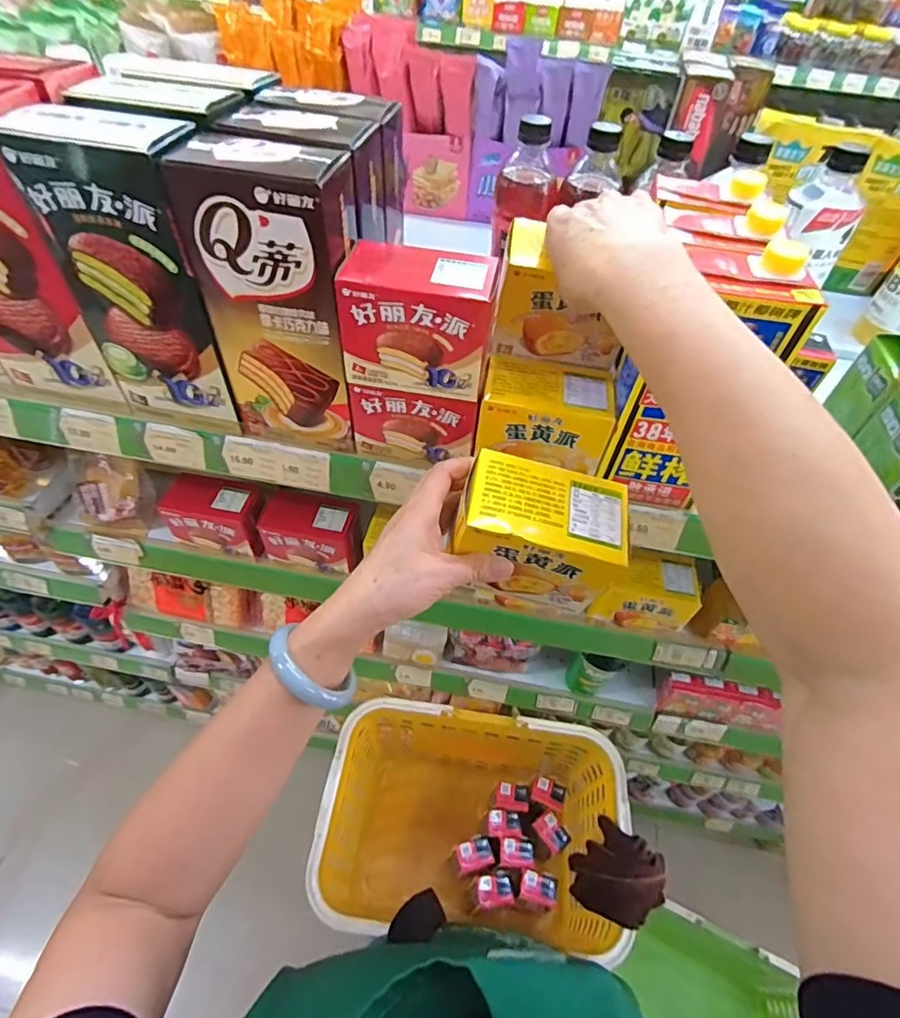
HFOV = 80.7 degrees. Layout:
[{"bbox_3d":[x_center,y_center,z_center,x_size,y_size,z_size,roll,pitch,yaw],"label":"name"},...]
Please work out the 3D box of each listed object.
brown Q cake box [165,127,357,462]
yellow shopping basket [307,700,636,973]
[{"bbox_3d":[-0.129,-0.155,0.417,0.110,0.224,0.061,8,51,1],"label":"brown Q cake box"},{"bbox_3d":[0.030,0.508,0.861,0.430,0.263,0.286,8,51,2],"label":"yellow shopping basket"}]

